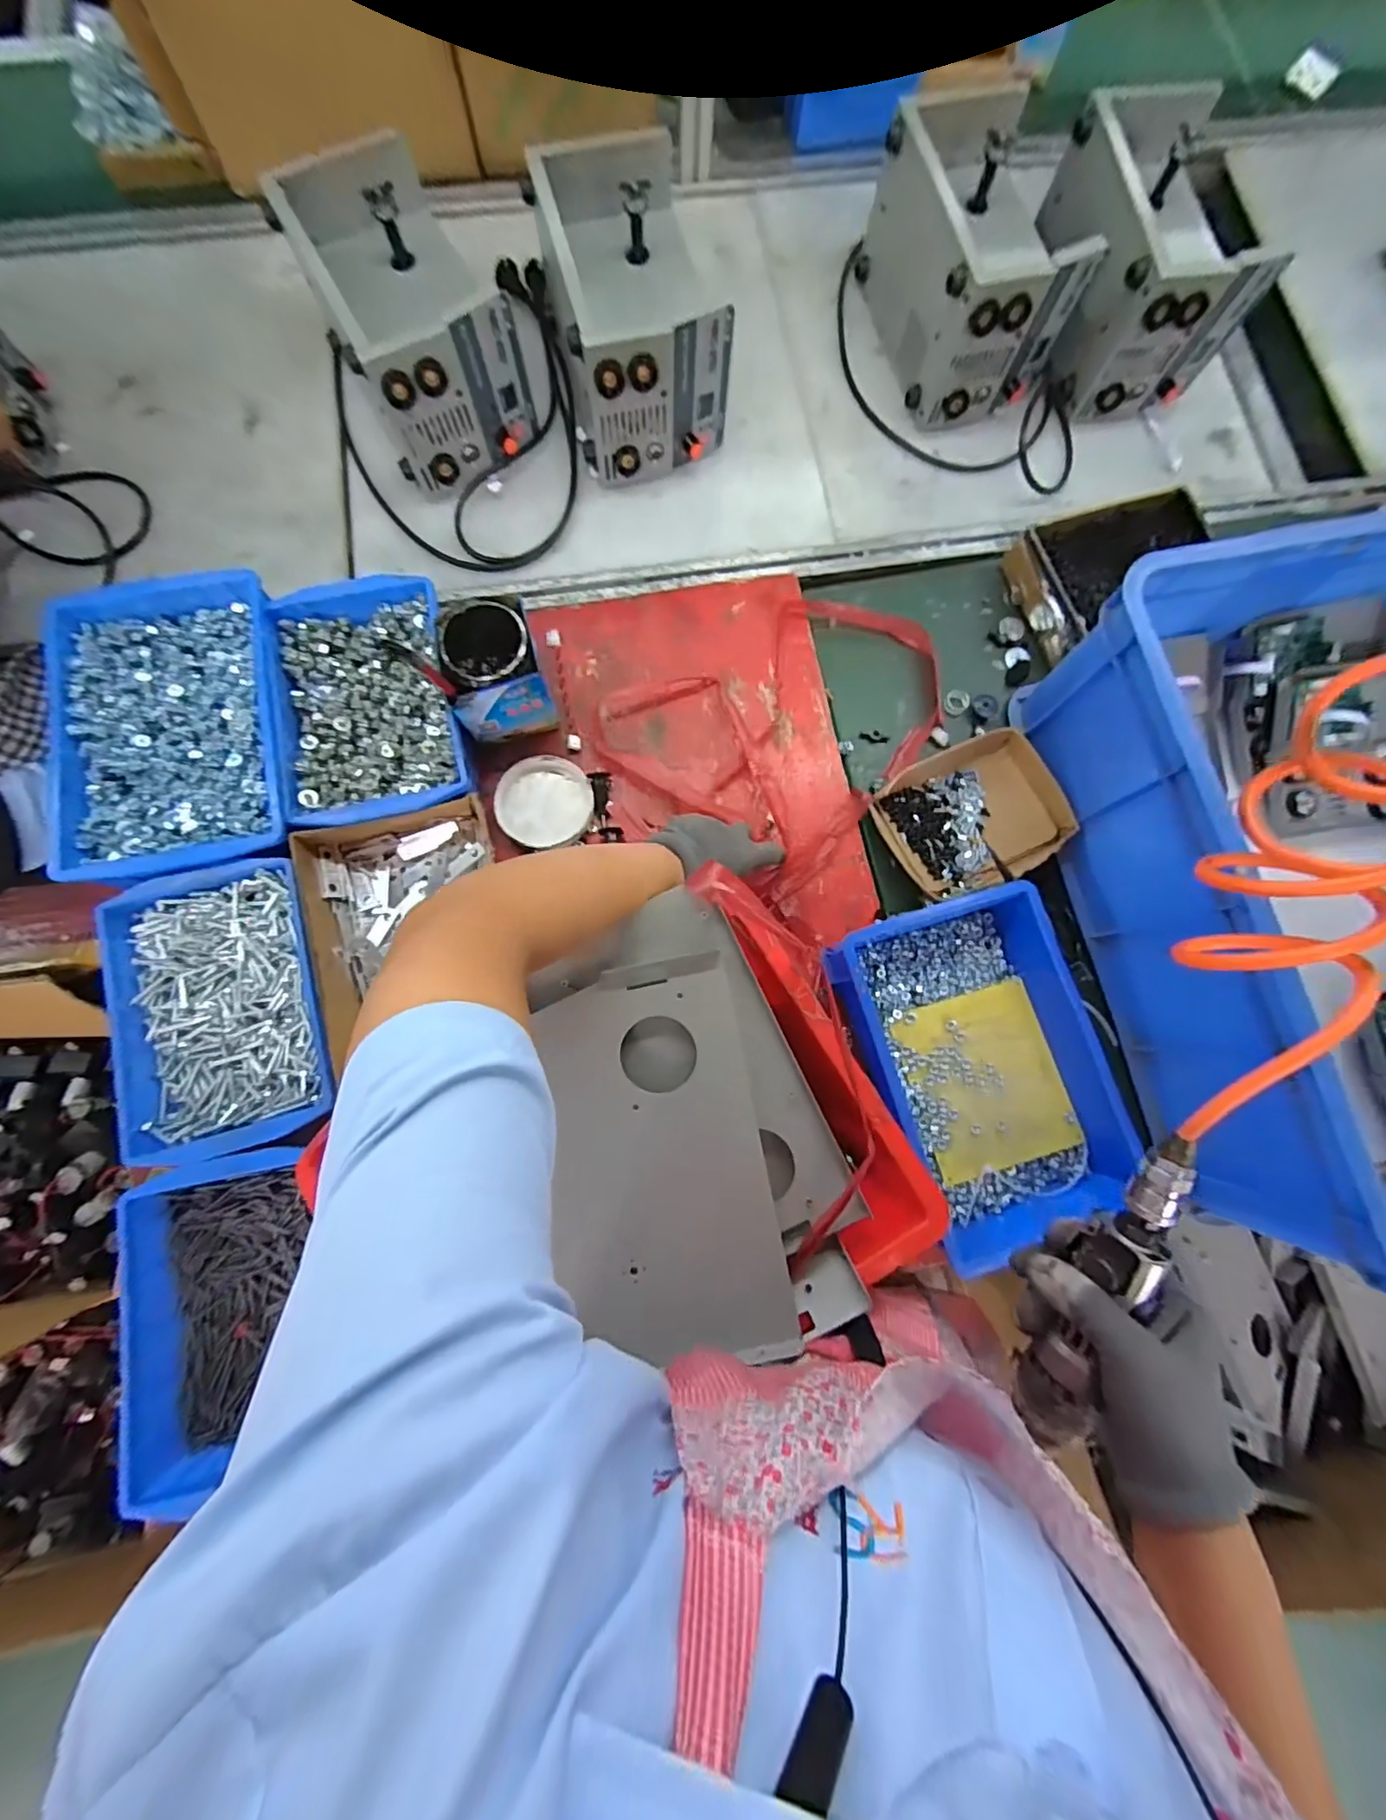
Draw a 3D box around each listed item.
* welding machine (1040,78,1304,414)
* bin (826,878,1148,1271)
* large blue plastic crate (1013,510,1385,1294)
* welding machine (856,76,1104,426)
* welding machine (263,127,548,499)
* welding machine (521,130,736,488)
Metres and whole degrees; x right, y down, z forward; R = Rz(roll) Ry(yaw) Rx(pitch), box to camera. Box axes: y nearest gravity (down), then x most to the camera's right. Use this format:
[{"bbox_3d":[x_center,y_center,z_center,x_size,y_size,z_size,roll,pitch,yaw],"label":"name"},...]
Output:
[{"bbox_3d":[0.531,-0.773,0.697,0.190,0.140,0.270,0,80,-2],"label":"welding machine"},{"bbox_3d":[0.271,0.146,0.554,0.193,0.080,0.299,-17,81,-5],"label":"bin"},{"bbox_3d":[0.613,-0.023,0.536,0.398,0.188,0.584,-10,80,-4],"label":"large blue plastic crate"},{"bbox_3d":[0.341,-0.762,0.698,0.180,0.146,0.257,-14,81,-4],"label":"welding machine"},{"bbox_3d":[-0.317,-0.670,0.674,0.185,0.157,0.280,-30,82,-7],"label":"welding machine"},{"bbox_3d":[-0.067,-0.686,0.679,0.177,0.151,0.288,-11,80,-4],"label":"welding machine"}]

